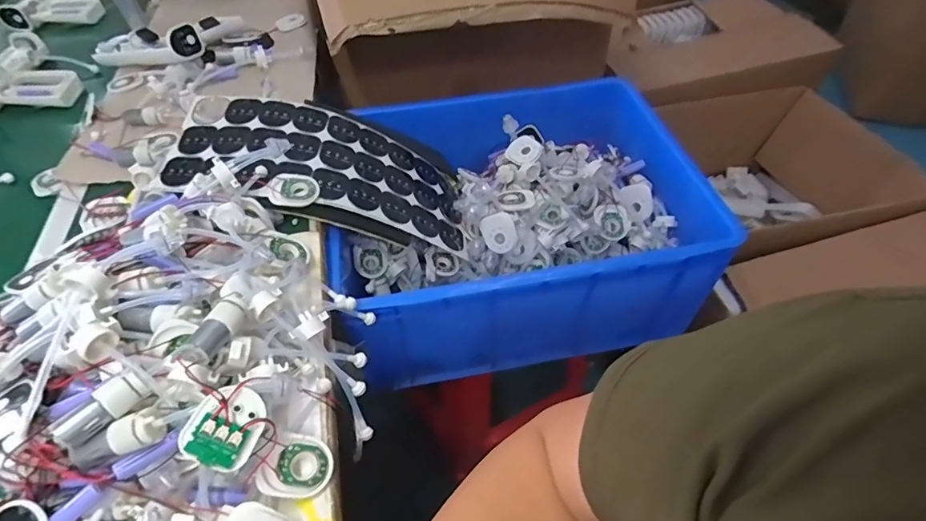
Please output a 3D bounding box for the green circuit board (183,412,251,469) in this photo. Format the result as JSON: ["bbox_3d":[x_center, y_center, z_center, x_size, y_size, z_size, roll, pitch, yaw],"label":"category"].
[{"bbox_3d":[-0.179,0.132,0.354,0.034,0.004,0.031,32,59,-15],"label":"green circuit board"}]

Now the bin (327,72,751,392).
[{"bbox_3d":[0.069,-0.077,0.797,0.514,0.222,0.443,-10,50,-5],"label":"bin"}]

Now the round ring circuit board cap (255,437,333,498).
[{"bbox_3d":[-0.140,0.174,0.406,0.058,0.014,0.046,15,58,-22],"label":"round ring circuit board cap"}]

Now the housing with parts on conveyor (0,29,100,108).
[{"bbox_3d":[-0.784,-0.350,0.892,0.189,0.060,0.244,-10,50,-4],"label":"housing with parts on conveyor"}]

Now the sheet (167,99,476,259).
[{"bbox_3d":[-0.184,-0.118,0.687,0.401,0.093,0.198,18,44,-20],"label":"sheet"}]

